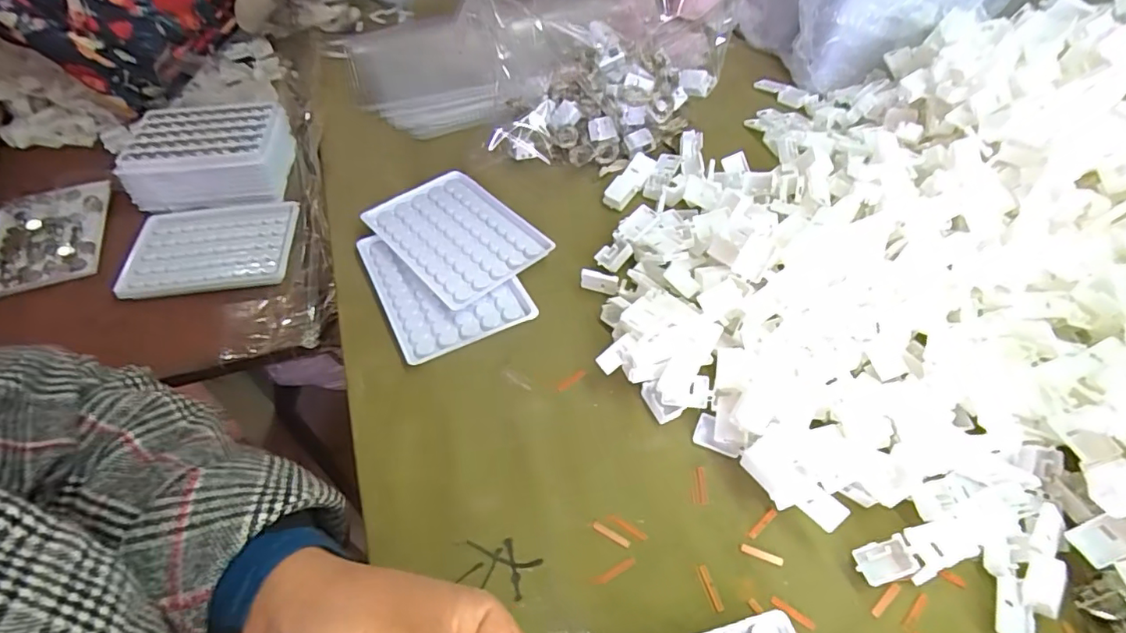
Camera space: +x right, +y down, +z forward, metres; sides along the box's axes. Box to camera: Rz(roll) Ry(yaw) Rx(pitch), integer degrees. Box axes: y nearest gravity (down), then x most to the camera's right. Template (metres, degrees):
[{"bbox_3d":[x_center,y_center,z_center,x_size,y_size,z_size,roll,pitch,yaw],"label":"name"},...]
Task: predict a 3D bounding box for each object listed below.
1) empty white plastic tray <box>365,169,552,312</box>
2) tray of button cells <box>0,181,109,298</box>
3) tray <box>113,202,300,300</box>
[{"bbox_3d":[-0.082,-0.063,0.421,0.090,0.020,0.123,-37,58,-23],"label":"empty white plastic tray"},{"bbox_3d":[-0.458,-0.069,0.481,0.093,0.013,0.118,-17,53,-10],"label":"tray of button cells"},{"bbox_3d":[-0.303,-0.059,0.471,0.133,0.011,0.094,-5,52,-4],"label":"tray"}]

